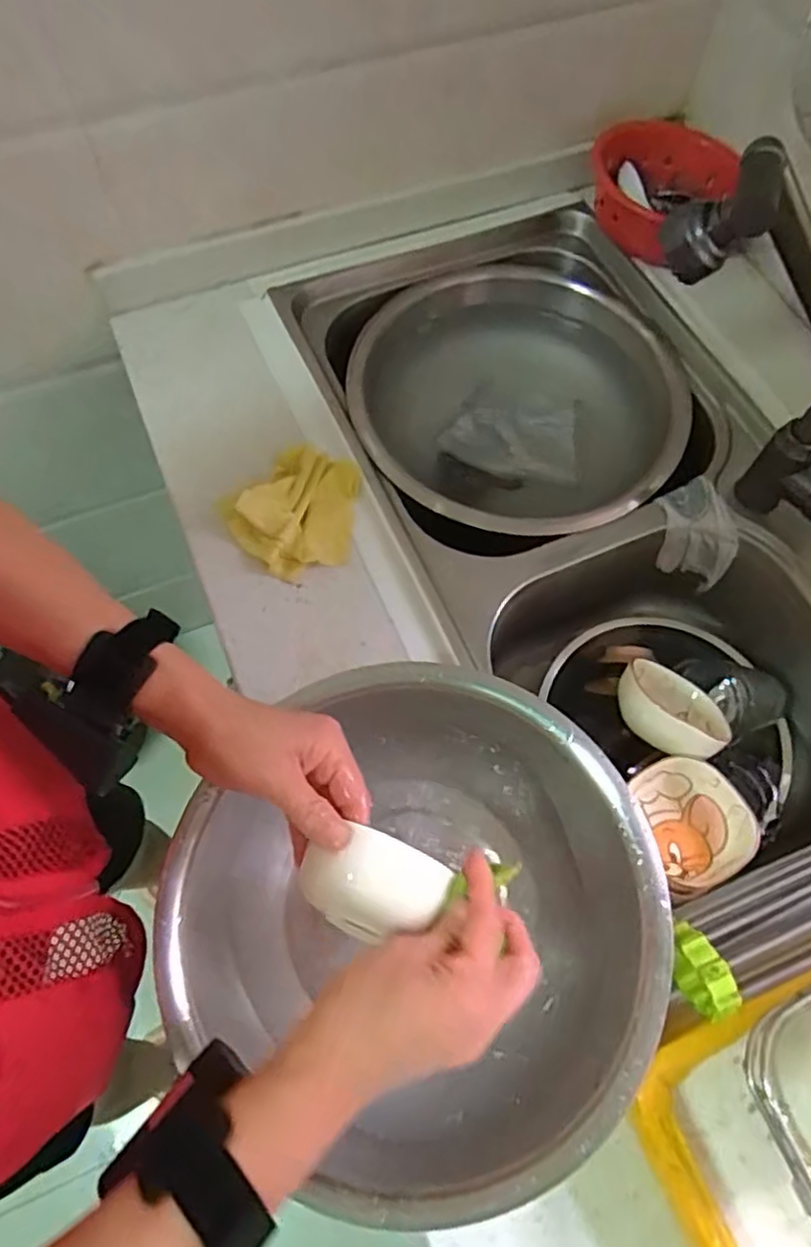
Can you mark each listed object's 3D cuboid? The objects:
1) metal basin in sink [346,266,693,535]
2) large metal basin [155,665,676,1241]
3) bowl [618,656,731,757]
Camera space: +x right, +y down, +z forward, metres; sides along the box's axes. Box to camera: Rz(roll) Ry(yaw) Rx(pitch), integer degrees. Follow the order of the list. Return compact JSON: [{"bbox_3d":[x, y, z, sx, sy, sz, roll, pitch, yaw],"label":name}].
[{"bbox_3d":[0.112,-0.233,0.741,0.345,0.092,0.333,-1,65,2],"label":"metal basin in sink"},{"bbox_3d":[0.008,0.182,0.443,0.293,0.086,0.295,-1,65,2],"label":"large metal basin"},{"bbox_3d":[0.229,0.076,0.594,0.101,0.044,0.094,16,37,-12],"label":"bowl"}]

